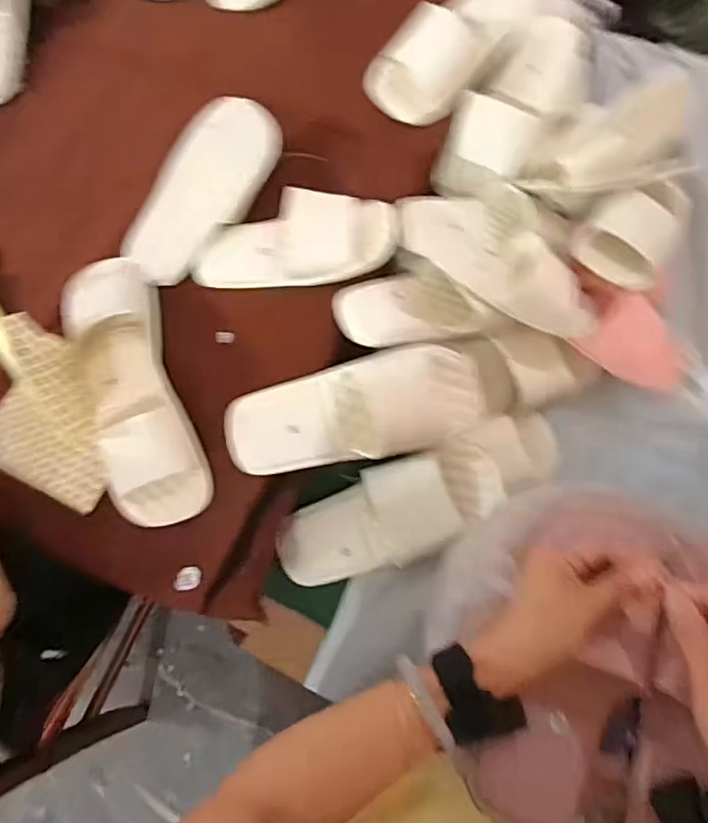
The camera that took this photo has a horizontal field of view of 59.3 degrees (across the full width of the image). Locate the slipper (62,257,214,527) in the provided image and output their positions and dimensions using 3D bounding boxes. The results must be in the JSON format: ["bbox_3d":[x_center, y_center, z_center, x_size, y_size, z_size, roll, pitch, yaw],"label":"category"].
[{"bbox_3d":[-0.253,-0.028,0.717,0.107,0.046,0.330,-21,73,1],"label":"slipper"}]

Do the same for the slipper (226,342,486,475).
[{"bbox_3d":[-0.003,0.002,0.683,0.263,0.076,0.103,-10,73,5],"label":"slipper"}]

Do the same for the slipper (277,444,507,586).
[{"bbox_3d":[0.034,0.125,0.721,0.271,0.065,0.100,-27,73,21],"label":"slipper"}]

